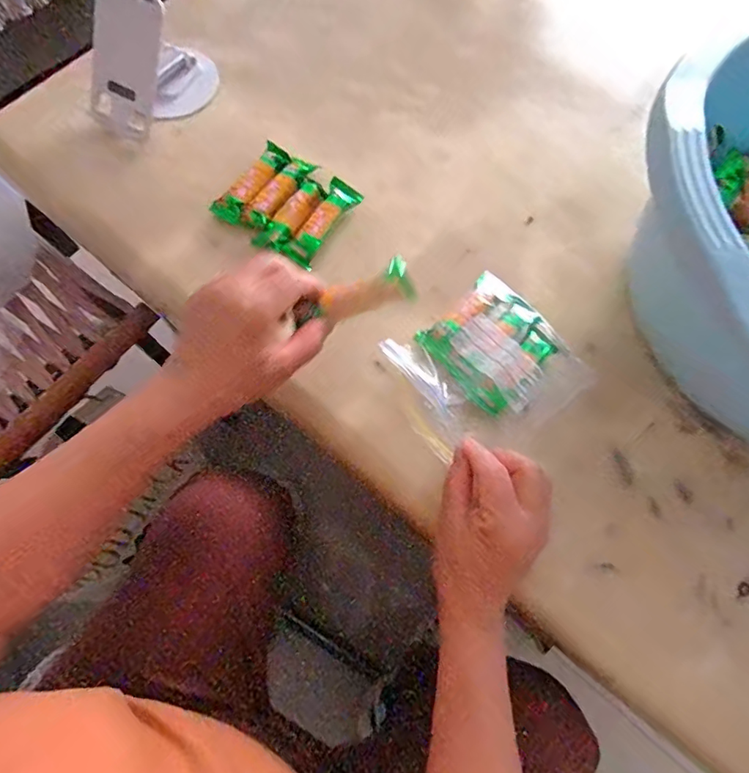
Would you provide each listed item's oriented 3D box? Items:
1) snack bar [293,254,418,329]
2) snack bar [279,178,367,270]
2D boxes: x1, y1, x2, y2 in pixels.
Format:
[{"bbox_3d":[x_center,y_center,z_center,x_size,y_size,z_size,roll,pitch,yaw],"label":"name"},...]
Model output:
[{"bbox_3d":[-0.013,-0.063,0.343,0.080,0.016,0.026,-24,73,-5],"label":"snack bar"},{"bbox_3d":[-0.046,-0.147,0.447,0.027,0.014,0.089,29,72,8],"label":"snack bar"}]

